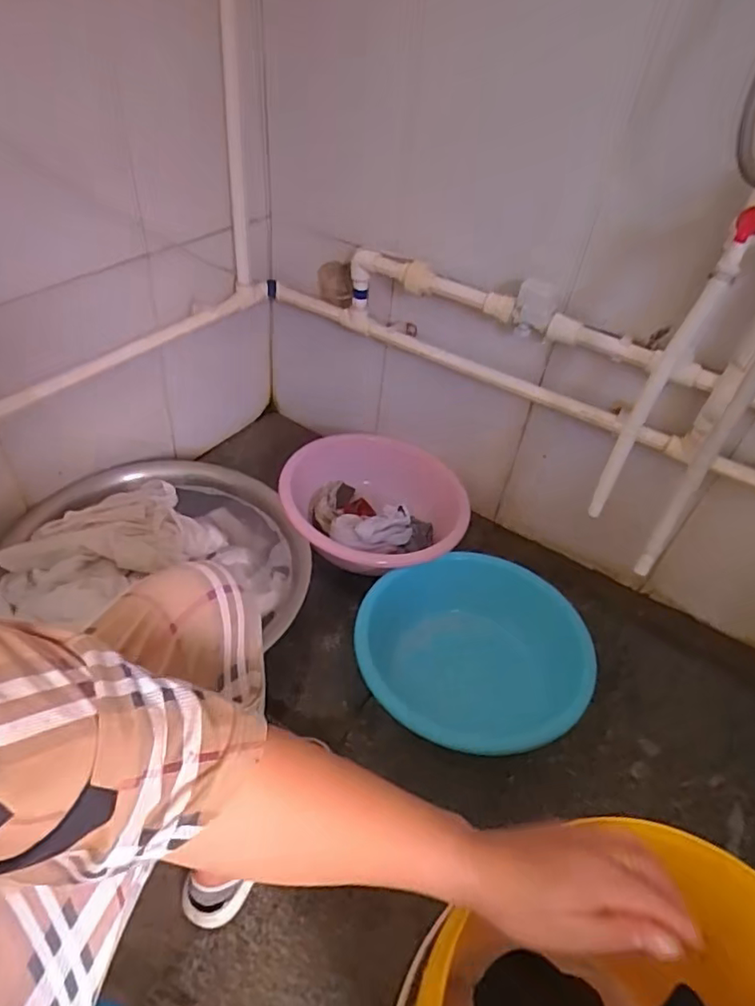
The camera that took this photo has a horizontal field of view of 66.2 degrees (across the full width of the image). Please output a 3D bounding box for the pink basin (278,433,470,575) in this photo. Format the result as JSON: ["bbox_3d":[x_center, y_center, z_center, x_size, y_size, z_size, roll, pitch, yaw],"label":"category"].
[{"bbox_3d":[-0.007,0.010,1.079,0.317,0.100,0.321,4,44,-4],"label":"pink basin"}]

